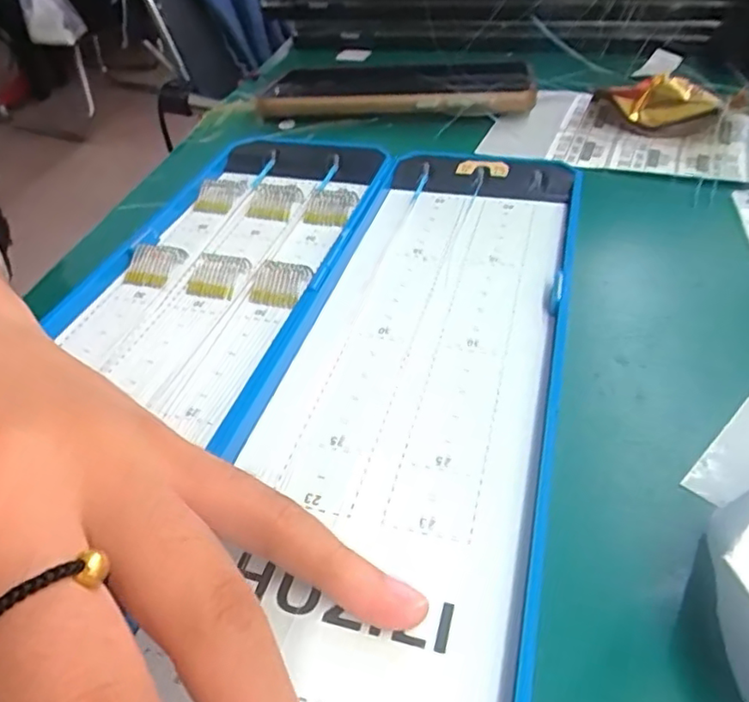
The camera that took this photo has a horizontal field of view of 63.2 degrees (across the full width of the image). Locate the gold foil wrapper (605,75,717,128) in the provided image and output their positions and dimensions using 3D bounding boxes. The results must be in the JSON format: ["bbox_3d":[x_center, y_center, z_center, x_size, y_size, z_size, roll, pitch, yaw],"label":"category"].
[{"bbox_3d":[0.147,-0.126,0.317,0.050,0.031,0.011,6,42,10],"label":"gold foil wrapper"}]

